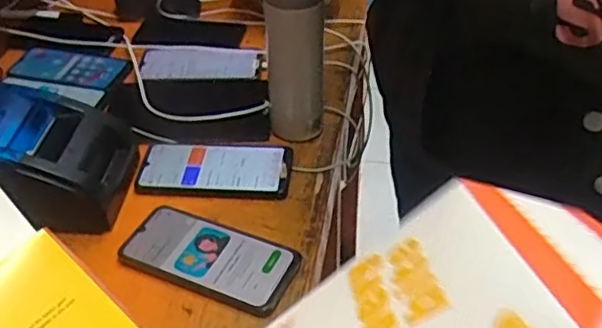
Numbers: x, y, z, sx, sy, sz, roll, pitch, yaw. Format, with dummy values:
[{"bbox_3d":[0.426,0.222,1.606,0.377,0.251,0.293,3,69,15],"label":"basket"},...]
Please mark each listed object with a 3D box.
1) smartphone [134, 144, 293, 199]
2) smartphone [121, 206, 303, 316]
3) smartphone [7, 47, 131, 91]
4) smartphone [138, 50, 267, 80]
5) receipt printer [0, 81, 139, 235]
[{"bbox_3d":[-0.098,0.003,0.734,0.170,0.008,0.084,2,40,2],"label":"smartphone"},{"bbox_3d":[-0.092,0.091,0.634,0.169,0.013,0.084,18,44,21],"label":"smartphone"},{"bbox_3d":[-0.330,-0.138,0.913,0.178,0.013,0.078,11,42,13],"label":"smartphone"},{"bbox_3d":[-0.141,-0.142,0.900,0.172,0.009,0.074,1,40,1],"label":"smartphone"},{"bbox_3d":[-0.268,-0.007,0.679,0.159,0.099,0.152,-2,40,-2],"label":"receipt printer"}]

